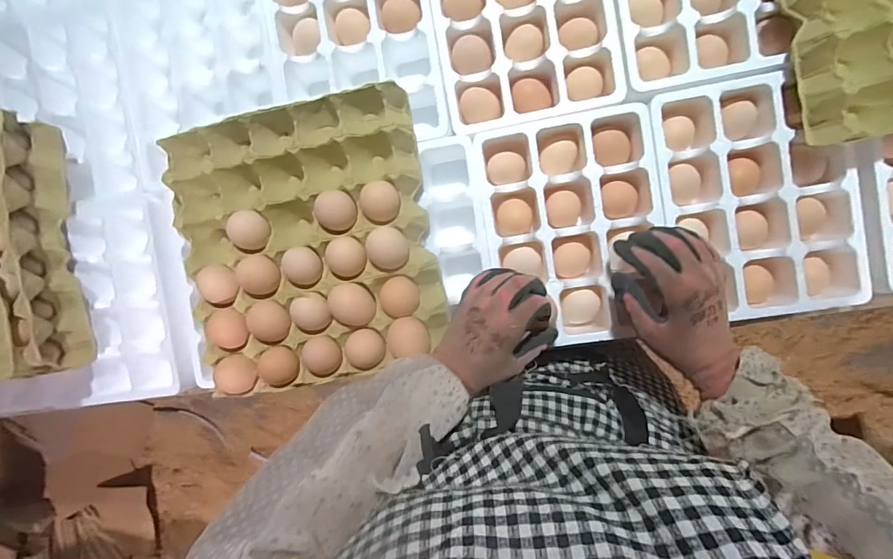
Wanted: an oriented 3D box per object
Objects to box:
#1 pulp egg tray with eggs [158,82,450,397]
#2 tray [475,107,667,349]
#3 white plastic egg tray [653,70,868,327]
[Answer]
[{"bbox_3d":[-0.147,-0.039,0.493,0.259,0.051,0.284,-12,92,8],"label":"pulp egg tray with eggs"},{"bbox_3d":[0.139,-0.053,0.510,0.178,0.058,0.237,-8,91,7],"label":"tray"},{"bbox_3d":[0.322,-0.084,0.479,0.193,0.049,0.243,-8,92,8],"label":"white plastic egg tray"}]

